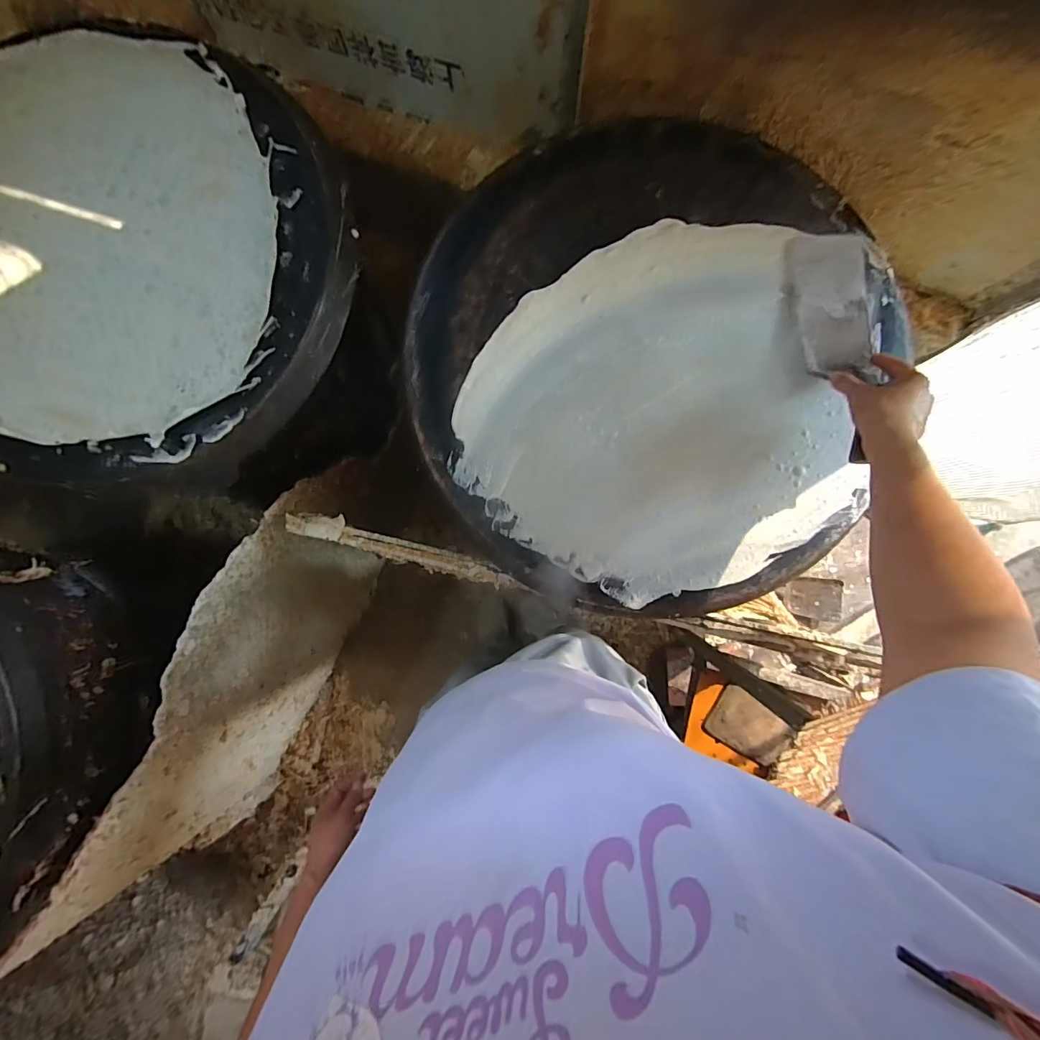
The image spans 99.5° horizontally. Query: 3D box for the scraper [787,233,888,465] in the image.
[{"bbox_3d":[0.372,-0.202,0.506,0.090,0.035,0.287,3,77,-1],"label":"scraper"}]

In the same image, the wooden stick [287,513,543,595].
[{"bbox_3d":[-0.161,0.048,0.654,0.369,0.029,0.036,16,87,1],"label":"wooden stick"}]

